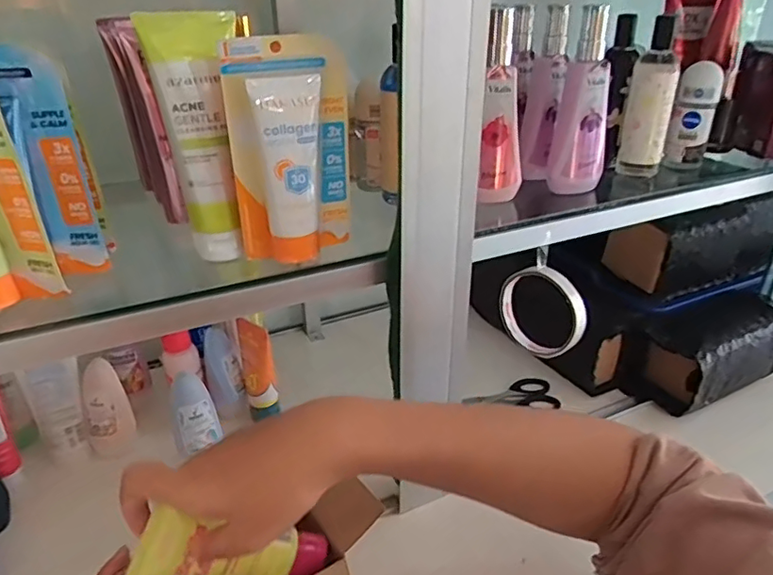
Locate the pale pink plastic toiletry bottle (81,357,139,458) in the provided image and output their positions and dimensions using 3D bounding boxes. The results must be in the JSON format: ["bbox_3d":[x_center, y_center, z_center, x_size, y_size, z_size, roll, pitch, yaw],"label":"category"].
[{"bbox_3d":[-0.278,0.123,0.551,0.043,0.094,0.038,-21,36,-32],"label":"pale pink plastic toiletry bottle"}]

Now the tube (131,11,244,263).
[{"bbox_3d":[-0.125,-0.098,0.374,0.050,0.155,0.037,-2,30,-4],"label":"tube"}]

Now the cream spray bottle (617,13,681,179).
[{"bbox_3d":[0.258,-0.182,0.542,0.047,0.142,0.031,13,32,20],"label":"cream spray bottle"}]

